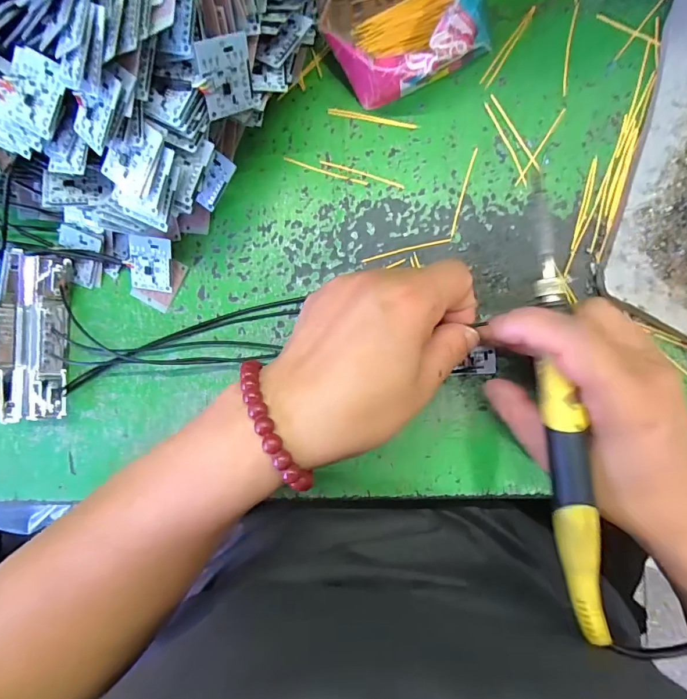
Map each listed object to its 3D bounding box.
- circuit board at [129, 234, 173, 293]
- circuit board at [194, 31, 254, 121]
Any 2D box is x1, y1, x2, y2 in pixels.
[{"bbox_3d":[-0.115,-0.051,0.264,0.024,0.004,0.032,5,113,-2],"label":"circuit board"},{"bbox_3d":[-0.053,-0.125,0.203,0.025,0.032,0.004,-33,59,-26],"label":"circuit board"}]

